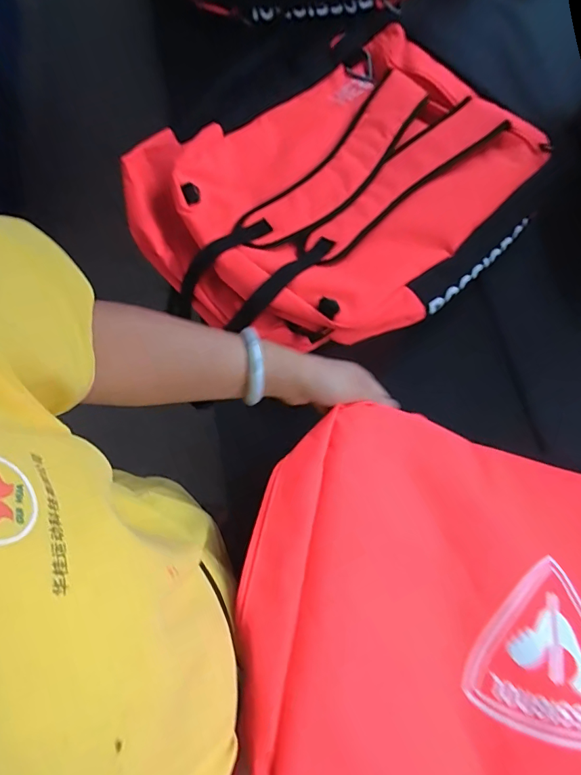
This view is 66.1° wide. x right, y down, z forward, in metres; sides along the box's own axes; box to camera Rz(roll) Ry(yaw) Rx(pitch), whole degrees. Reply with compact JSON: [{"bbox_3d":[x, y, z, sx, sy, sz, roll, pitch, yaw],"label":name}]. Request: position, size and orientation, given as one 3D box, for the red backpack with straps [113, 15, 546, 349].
[{"bbox_3d":[0.068,-0.295,0.647,0.549,0.070,0.453,-37,77,-12],"label":"red backpack with straps"}]

